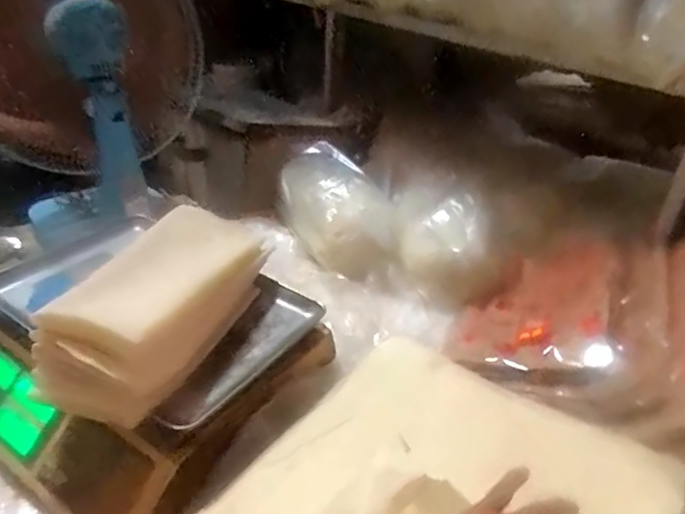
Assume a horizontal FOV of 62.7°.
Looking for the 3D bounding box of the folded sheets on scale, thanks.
[{"bbox_3d":[-0.185,0.046,0.605,0.129,0.087,0.269,14,33,16],"label":"folded sheets on scale"}]

